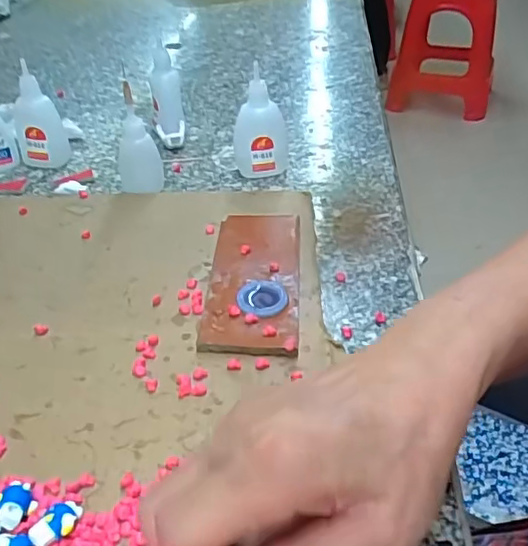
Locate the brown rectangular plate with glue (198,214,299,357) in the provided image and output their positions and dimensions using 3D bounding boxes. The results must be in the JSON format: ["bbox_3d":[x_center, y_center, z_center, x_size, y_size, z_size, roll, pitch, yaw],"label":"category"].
[{"bbox_3d":[-0.006,0.000,0.379,0.056,0.012,0.137,0,38,4],"label":"brown rectangular plate with glue"}]

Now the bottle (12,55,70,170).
[{"bbox_3d":[-0.199,-0.136,0.507,0.040,0.082,0.026,-12,39,-12],"label":"bottle"}]

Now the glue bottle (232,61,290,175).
[{"bbox_3d":[-0.002,-0.123,0.478,0.045,0.086,0.028,-1,38,2],"label":"glue bottle"}]

